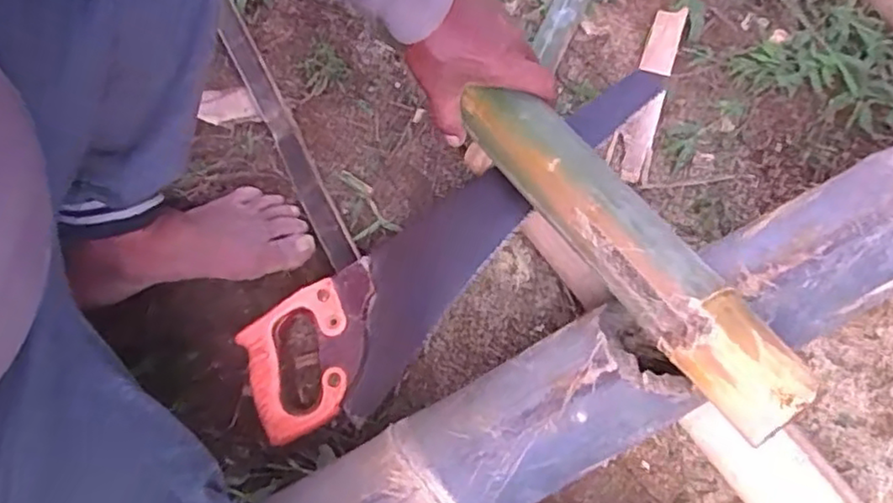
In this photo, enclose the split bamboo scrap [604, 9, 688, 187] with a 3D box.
[{"bbox_3d":[0.208,-0.168,0.683,0.042,0.021,0.207,15,72,12],"label":"split bamboo scrap"}]

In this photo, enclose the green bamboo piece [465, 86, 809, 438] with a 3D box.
[{"bbox_3d":[0.123,-0.012,0.470,0.056,0.035,0.314,-33,63,-10],"label":"green bamboo piece"}]

